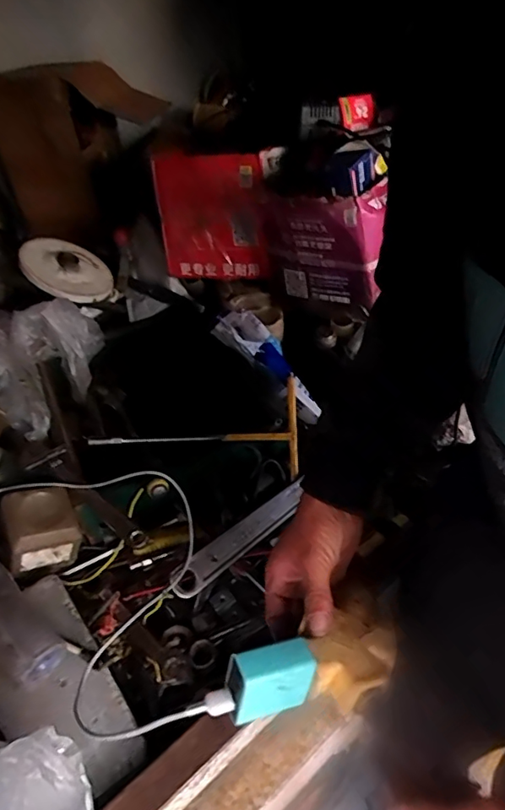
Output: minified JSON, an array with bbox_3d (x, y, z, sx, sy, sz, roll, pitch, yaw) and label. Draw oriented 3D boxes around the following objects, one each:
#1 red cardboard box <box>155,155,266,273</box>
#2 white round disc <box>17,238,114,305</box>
[{"bbox_3d":[-0.066,-0.311,0.870,0.195,0.196,0.049,5,27,22],"label":"red cardboard box"},{"bbox_3d":[-0.319,-0.233,0.912,0.137,0.025,0.154,46,37,6],"label":"white round disc"}]

